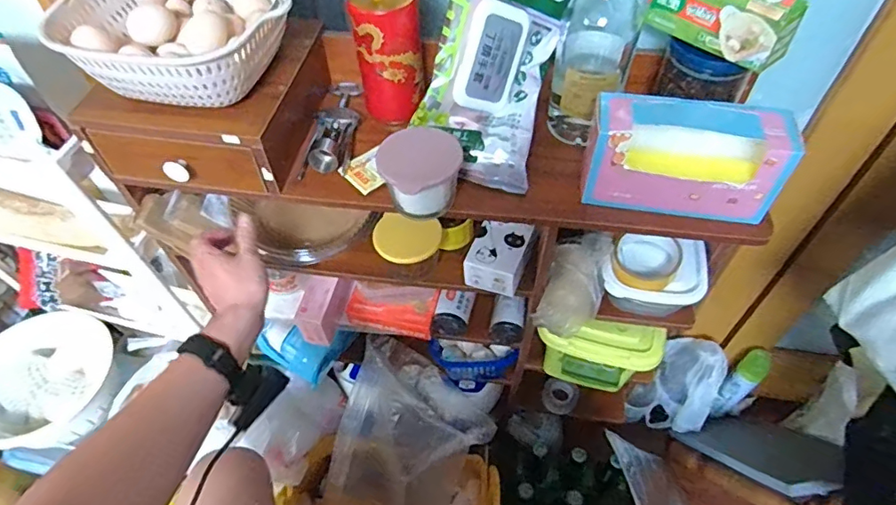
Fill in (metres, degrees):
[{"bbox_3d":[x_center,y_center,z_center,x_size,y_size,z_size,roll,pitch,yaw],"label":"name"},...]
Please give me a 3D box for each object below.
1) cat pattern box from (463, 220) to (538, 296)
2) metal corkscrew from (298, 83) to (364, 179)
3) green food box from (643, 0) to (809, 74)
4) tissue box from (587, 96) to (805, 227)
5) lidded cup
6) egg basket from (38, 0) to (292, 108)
[{"bbox_3d":[0.073,0.003,0.721,0.079,0.045,0.097,19,55,16],"label":"cat pattern box"},{"bbox_3d":[-0.147,-0.175,0.693,0.056,0.030,0.195,2,52,3],"label":"metal corkscrew"},{"bbox_3d":[0.284,-0.257,0.544,0.049,0.080,0.148,-34,58,-23],"label":"green food box"},{"bbox_3d":[0.250,-0.102,0.560,0.197,0.101,0.077,7,52,7],"label":"tissue box"},{"bbox_3d":[-0.030,-0.086,0.586,0.087,0.072,0.077,-12,52,-8],"label":"lidded cup"},{"bbox_3d":[-0.294,-0.259,0.590,0.236,0.073,0.225,-1,52,1],"label":"egg basket"}]

